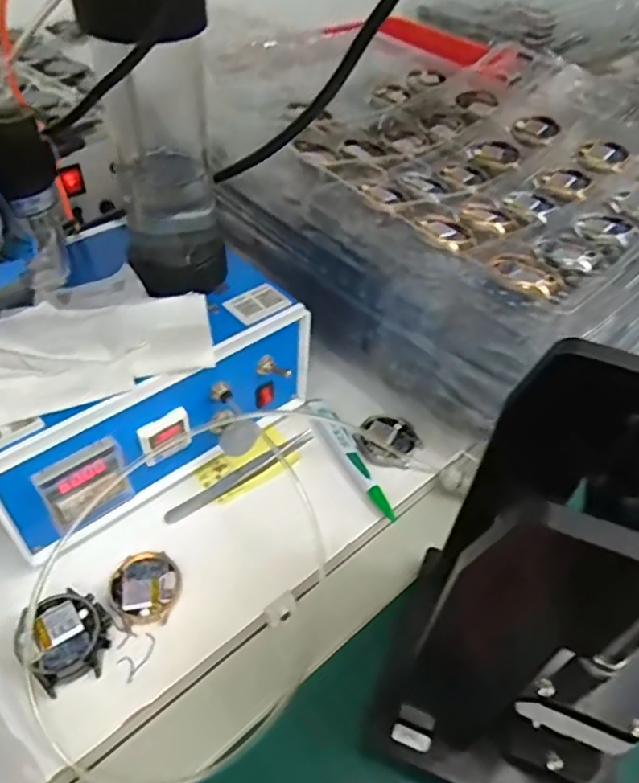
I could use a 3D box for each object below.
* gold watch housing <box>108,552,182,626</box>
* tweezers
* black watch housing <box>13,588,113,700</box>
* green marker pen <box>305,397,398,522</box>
[{"bbox_3d":[-0.111,0.125,0.380,0.042,0.008,0.046,6,46,2],"label":"gold watch housing"},{"bbox_3d":[-0.058,0.062,0.450,0.129,0.006,0.014,-30,55,-29],"label":"tweezers"},{"bbox_3d":[-0.149,0.142,0.348,0.051,0.019,0.046,37,54,28],"label":"black watch housing"},{"bbox_3d":[0.024,0.048,0.459,0.020,0.014,0.122,-21,51,-22],"label":"green marker pen"}]

